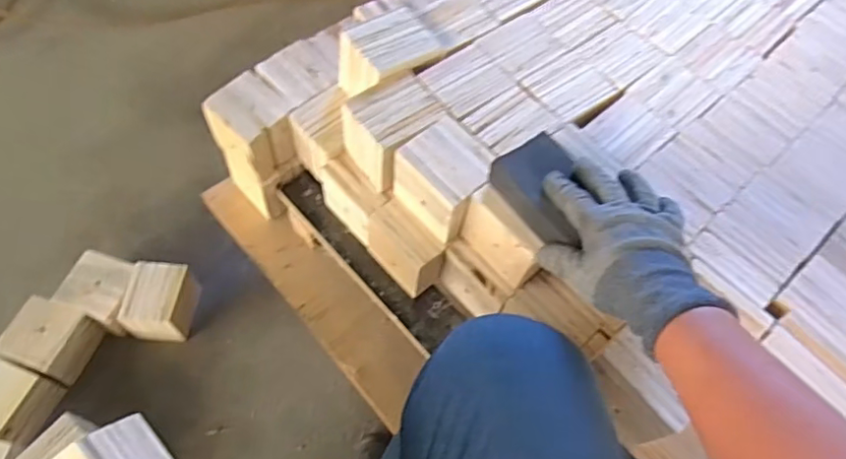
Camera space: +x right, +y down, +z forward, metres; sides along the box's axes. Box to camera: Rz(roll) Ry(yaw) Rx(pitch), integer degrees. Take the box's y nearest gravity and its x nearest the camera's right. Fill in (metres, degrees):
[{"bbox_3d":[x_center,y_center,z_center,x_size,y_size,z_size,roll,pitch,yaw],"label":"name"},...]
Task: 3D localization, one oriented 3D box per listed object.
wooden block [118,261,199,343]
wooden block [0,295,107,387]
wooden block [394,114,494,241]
[{"bbox_3d":[-0.409,0.121,0.914,0.083,0.098,0.111,7,63,0],"label":"wooden block"},{"bbox_3d":[-0.557,0.163,0.864,0.108,0.065,0.096,19,63,6],"label":"wooden block"},{"bbox_3d":[0.025,-0.053,0.652,0.089,0.084,0.095,-38,71,-20],"label":"wooden block"}]

